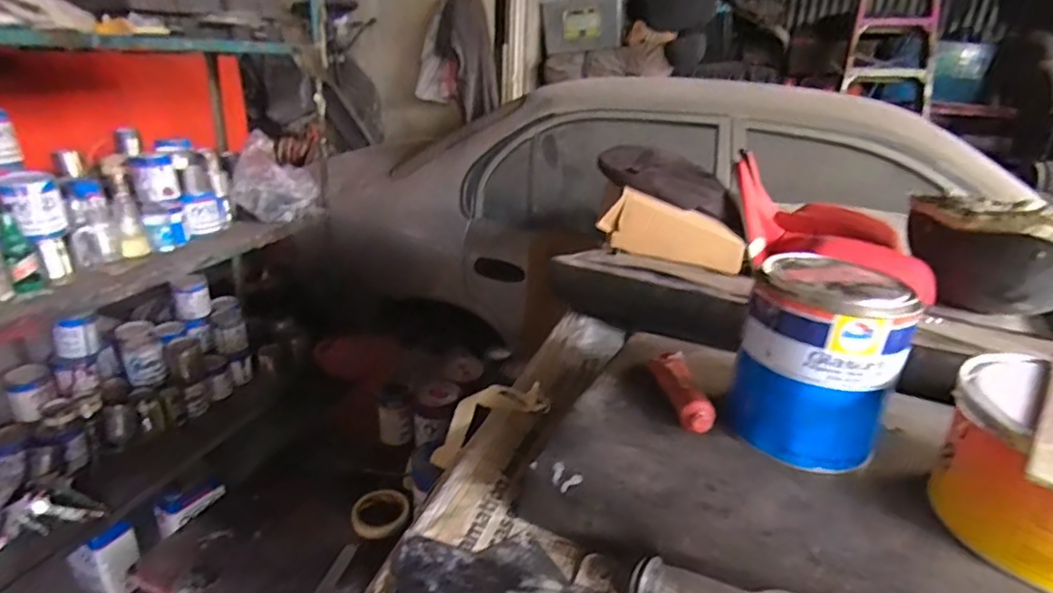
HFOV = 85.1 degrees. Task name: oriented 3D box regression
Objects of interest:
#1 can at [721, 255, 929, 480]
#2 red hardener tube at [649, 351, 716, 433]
[{"bbox_3d":[0.206,0.044,0.404,0.099,0.122,0.087,13,24,34],"label":"can"},{"bbox_3d":[0.124,0.071,0.463,0.030,0.018,0.109,-1,20,0],"label":"red hardener tube"}]

